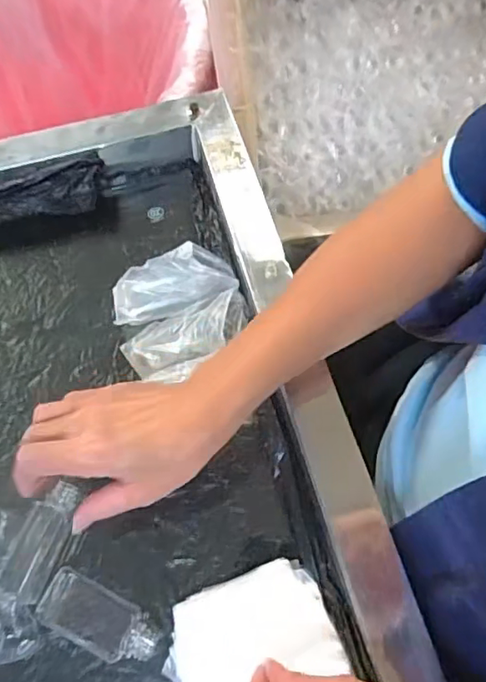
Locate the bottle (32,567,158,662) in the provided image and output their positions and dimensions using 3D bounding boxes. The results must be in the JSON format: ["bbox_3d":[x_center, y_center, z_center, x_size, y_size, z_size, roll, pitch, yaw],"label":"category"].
[{"bbox_3d":[-0.095,0.187,0.367,0.082,0.019,0.036,24,68,13],"label":"bottle"}]

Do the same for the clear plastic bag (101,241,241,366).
[{"bbox_3d":[-0.058,-0.045,0.455,0.099,0.051,0.044,-14,65,-5],"label":"clear plastic bag"}]

